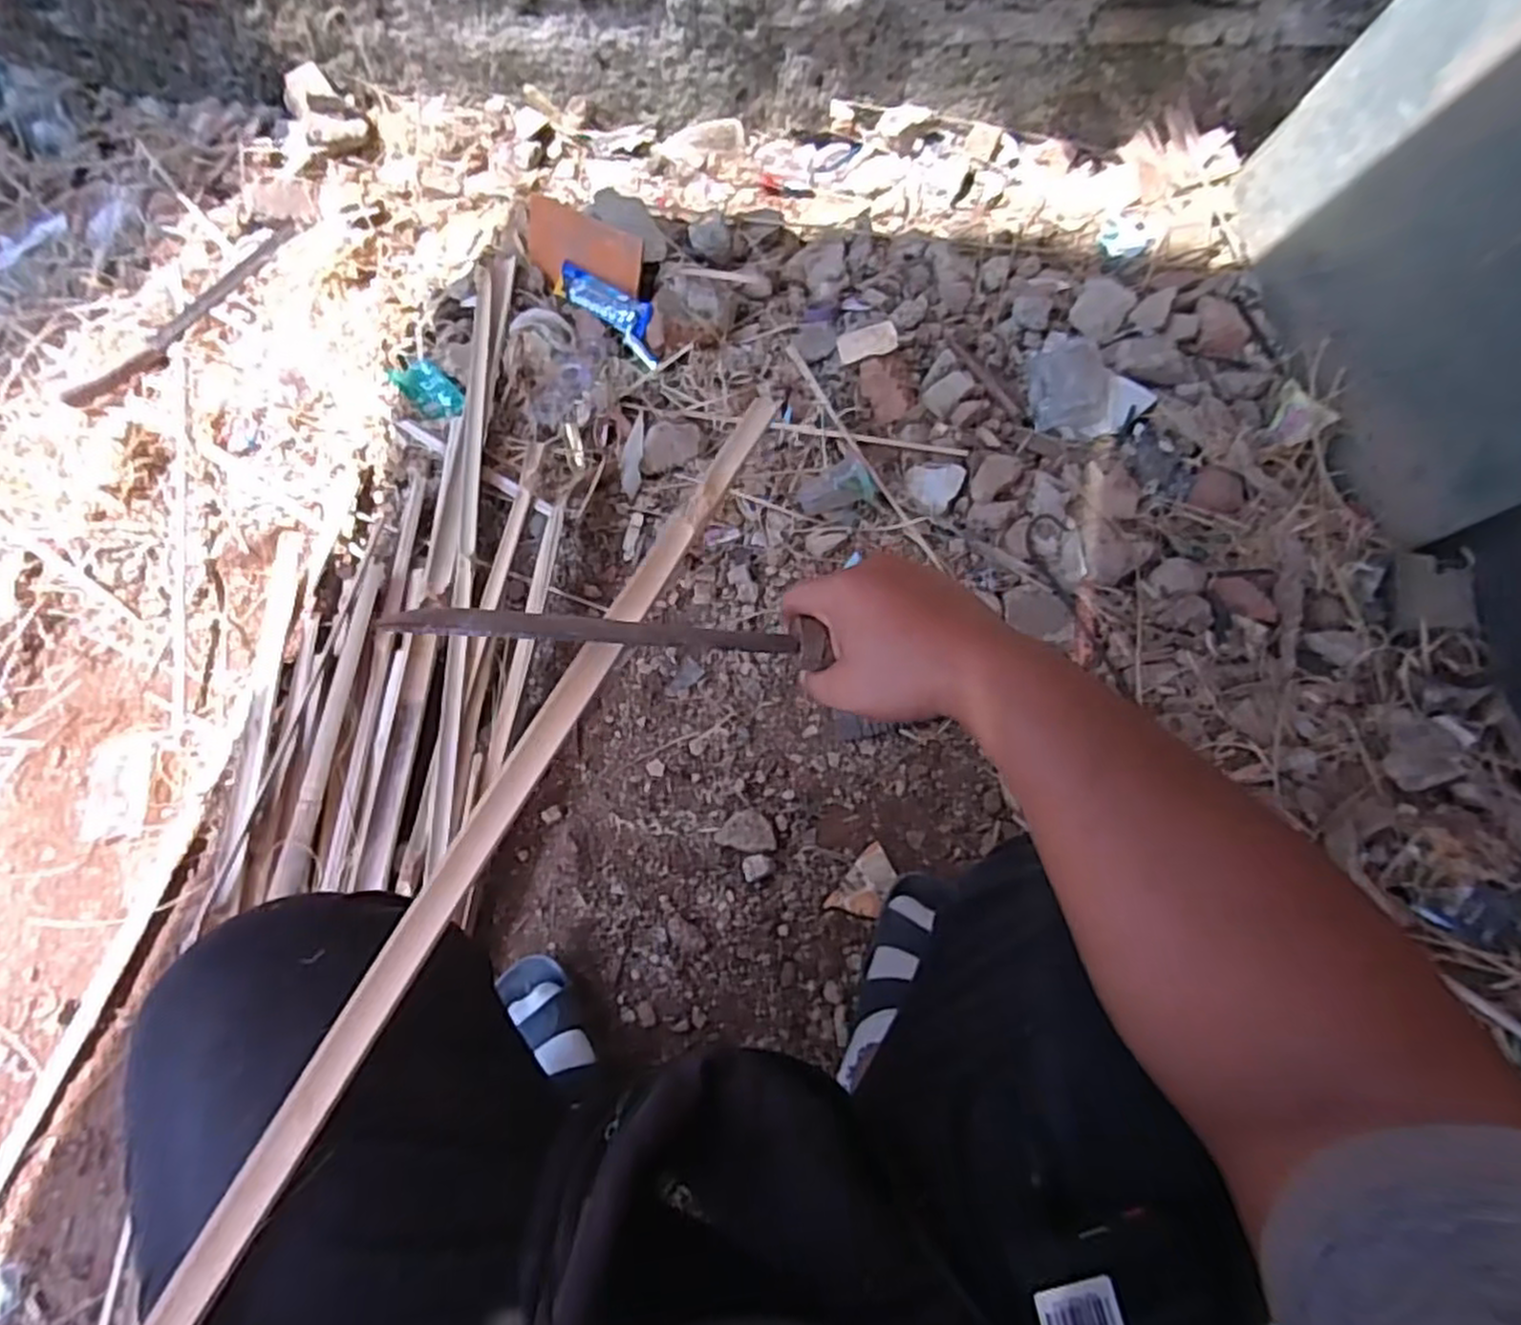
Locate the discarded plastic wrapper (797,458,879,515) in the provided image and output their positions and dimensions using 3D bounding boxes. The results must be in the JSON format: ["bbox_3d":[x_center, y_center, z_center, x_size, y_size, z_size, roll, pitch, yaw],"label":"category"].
[{"bbox_3d":[0.096,-0.228,0.974,0.099,0.031,0.051,-15,65,-4],"label":"discarded plastic wrapper"}]

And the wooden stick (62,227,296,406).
[{"bbox_3d":[-0.799,-0.484,1.067,0.061,0.022,0.376,32,73,11],"label":"wooden stick"}]

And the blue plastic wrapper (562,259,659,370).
[{"bbox_3d":[-0.201,-0.483,1.033,0.208,0.040,0.053,43,75,14],"label":"blue plastic wrapper"}]

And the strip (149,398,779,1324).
[{"bbox_3d":[-0.136,0.079,0.391,0.022,0.013,0.563,26,72,10],"label":"strip"}]

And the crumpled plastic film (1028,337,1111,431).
[{"bbox_3d":[0.423,-0.385,1.037,0.098,0.031,0.136,-1,70,0],"label":"crumpled plastic film"}]

